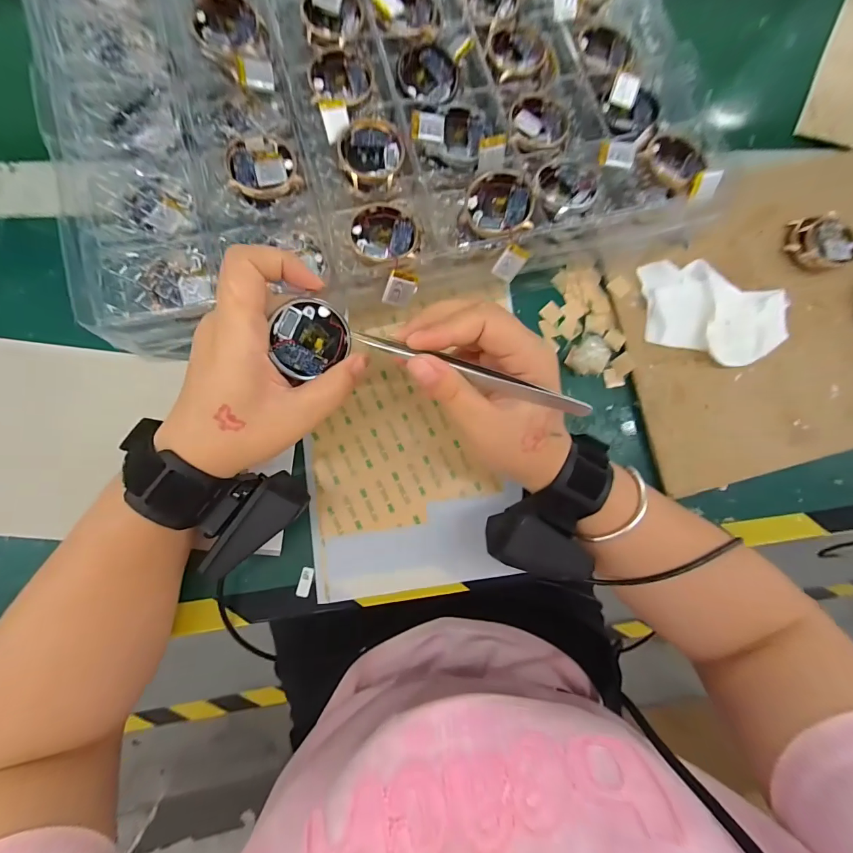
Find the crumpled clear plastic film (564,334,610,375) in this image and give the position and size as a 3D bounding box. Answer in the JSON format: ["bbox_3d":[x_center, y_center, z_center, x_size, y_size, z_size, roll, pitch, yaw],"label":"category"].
[{"bbox_3d":[0.128,-0.057,0.304,0.028,0.015,0.031,27,82,-3],"label":"crumpled clear plastic film"}]

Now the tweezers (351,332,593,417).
[{"bbox_3d":[0.024,-0.028,0.199,0.125,0.011,0.008,18,87,-3],"label":"tweezers"}]

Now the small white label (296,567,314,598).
[{"bbox_3d":[-0.086,0.111,0.271,0.009,0.004,0.021,16,83,-5],"label":"small white label"}]

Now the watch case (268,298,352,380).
[{"bbox_3d":[-0.063,-0.049,0.209,0.039,0.012,0.037,-38,121,-14],"label":"watch case"}]

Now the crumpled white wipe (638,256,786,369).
[{"bbox_3d":[0.228,-0.089,0.306,0.119,0.013,0.072,19,82,-4],"label":"crumpled white wipe"}]

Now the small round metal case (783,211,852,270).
[{"bbox_3d":[0.328,-0.154,0.319,0.053,0.015,0.047,-11,86,-8],"label":"small round metal case"}]

